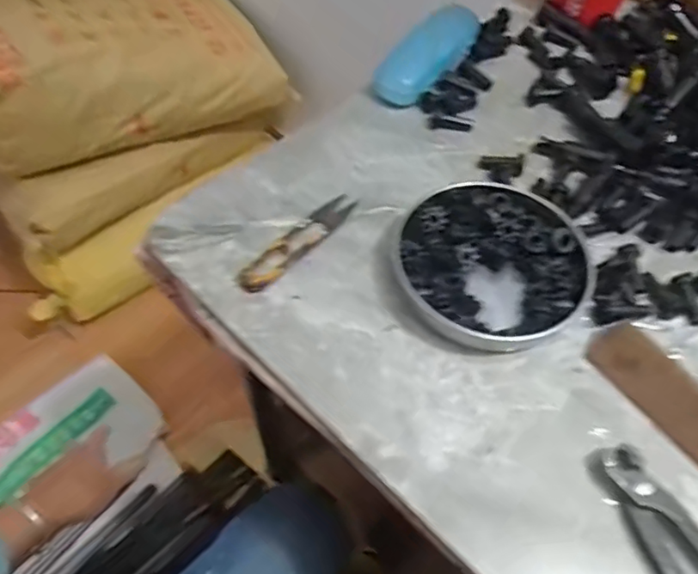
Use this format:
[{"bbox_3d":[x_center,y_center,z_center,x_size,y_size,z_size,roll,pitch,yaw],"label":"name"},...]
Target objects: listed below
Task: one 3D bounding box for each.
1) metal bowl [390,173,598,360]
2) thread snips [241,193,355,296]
[{"bbox_3d":[0.104,-0.021,0.421,0.135,0.026,0.137,8,57,5],"label":"metal bowl"},{"bbox_3d":[-0.036,-0.037,0.438,0.024,0.006,0.118,36,64,21],"label":"thread snips"}]

